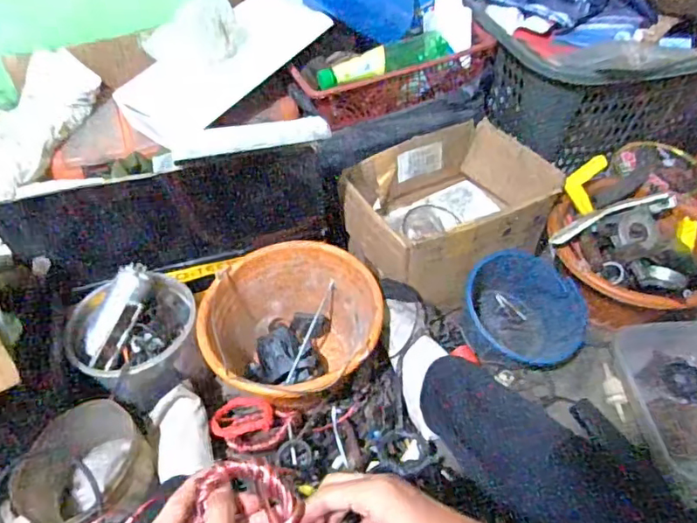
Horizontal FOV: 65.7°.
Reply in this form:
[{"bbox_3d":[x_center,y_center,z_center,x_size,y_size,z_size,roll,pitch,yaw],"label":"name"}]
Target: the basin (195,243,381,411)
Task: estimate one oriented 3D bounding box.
[{"bbox_3d":[-0.076,0.116,0.812,0.249,0.163,0.236,-1,51,1],"label":"basin"}]

